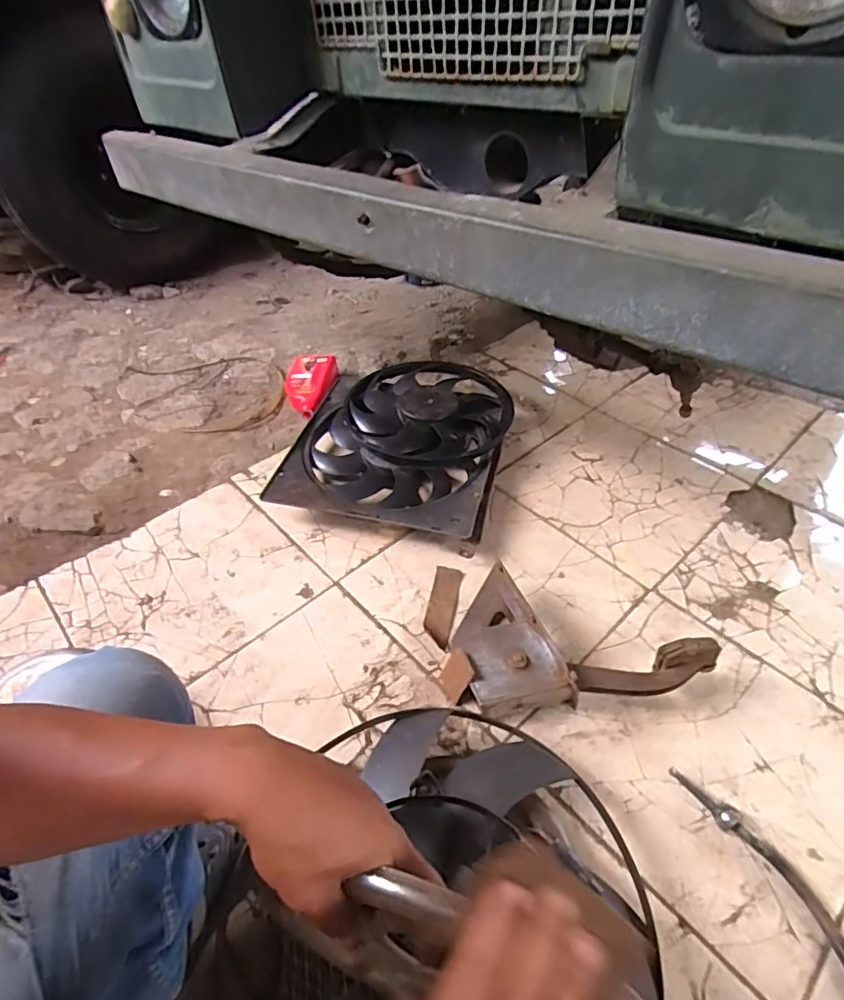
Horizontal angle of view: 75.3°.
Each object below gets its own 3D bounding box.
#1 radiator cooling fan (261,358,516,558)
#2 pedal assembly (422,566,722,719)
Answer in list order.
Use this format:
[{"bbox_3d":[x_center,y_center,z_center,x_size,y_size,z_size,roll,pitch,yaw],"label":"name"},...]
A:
[{"bbox_3d":[-0.044,-0.149,1.256,0.460,0.108,0.548,7,46,14],"label":"radiator cooling fan"},{"bbox_3d":[0.219,0.200,0.897,0.422,0.093,0.280,-4,44,3],"label":"pedal assembly"}]

